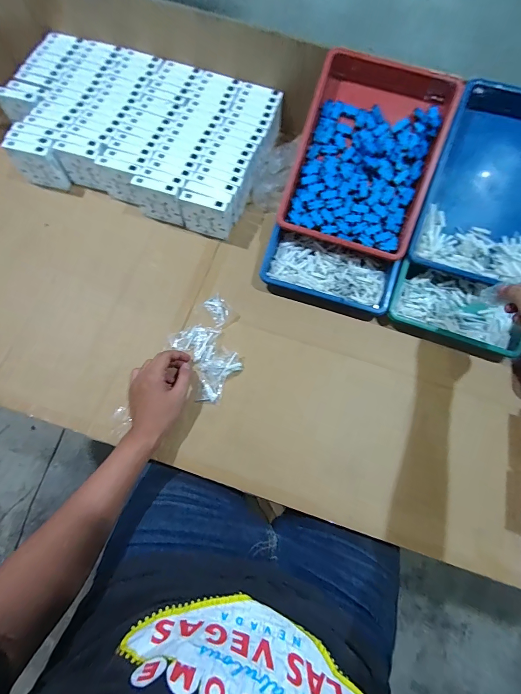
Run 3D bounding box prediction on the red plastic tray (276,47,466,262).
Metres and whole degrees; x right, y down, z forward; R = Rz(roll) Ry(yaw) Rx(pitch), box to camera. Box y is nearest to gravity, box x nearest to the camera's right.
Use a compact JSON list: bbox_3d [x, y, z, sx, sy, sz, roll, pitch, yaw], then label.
[{"bbox_3d":[0.186,-0.335,0.591,0.234,0.053,0.311,19,94,8],"label":"red plastic tray"}]

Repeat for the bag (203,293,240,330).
[{"bbox_3d":[-0.074,-0.065,0.605,0.043,0.009,0.063,-38,76,-13],"label":"bag"}]

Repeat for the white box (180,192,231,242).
[{"bbox_3d":[-0.104,-0.245,0.627,0.091,0.083,0.021,17,72,4],"label":"white box"}]

